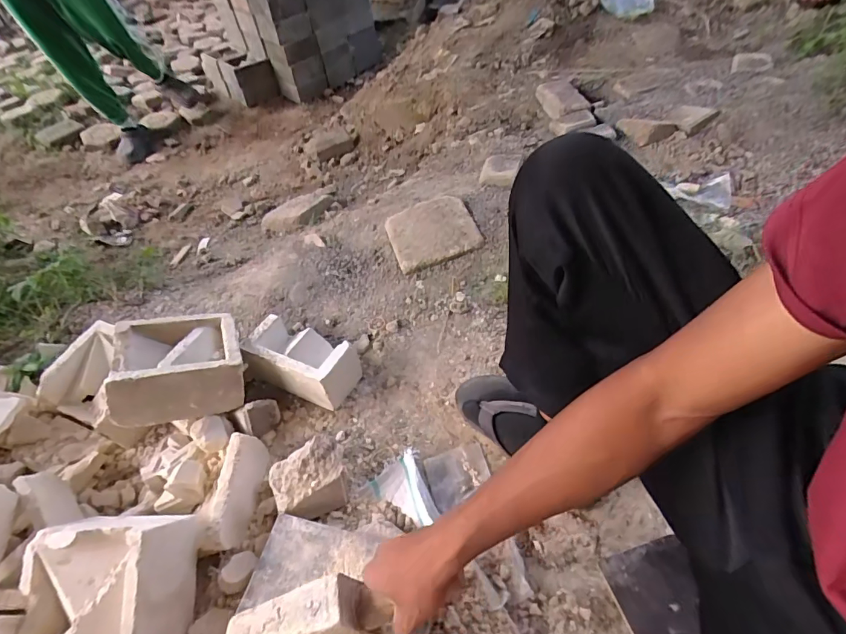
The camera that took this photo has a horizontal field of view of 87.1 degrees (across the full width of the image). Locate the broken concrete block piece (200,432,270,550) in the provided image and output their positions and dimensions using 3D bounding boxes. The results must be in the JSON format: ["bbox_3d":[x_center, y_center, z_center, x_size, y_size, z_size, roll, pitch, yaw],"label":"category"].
[{"bbox_3d":[-0.298,0.273,0.702,0.043,0.073,0.175,-2,48,6],"label":"broken concrete block piece"}]

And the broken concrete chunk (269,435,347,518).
[{"bbox_3d":[-0.173,0.251,0.691,0.115,0.099,0.082,-26,50,-15],"label":"broken concrete chunk"}]

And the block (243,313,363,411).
[{"bbox_3d":[-0.242,0.076,0.868,0.223,0.091,0.112,19,53,23],"label":"block"}]

